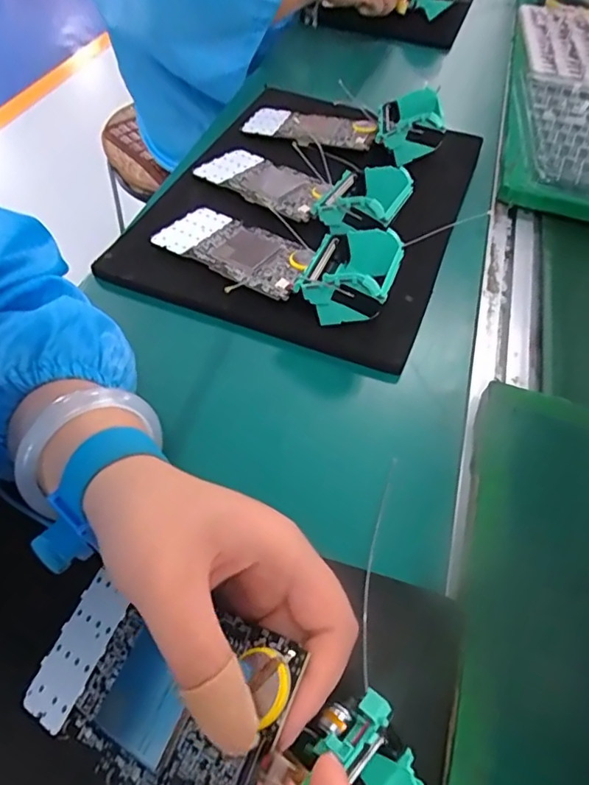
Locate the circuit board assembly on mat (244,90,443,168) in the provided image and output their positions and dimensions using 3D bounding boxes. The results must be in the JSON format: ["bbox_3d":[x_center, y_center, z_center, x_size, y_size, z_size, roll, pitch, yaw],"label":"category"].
[{"bbox_3d":[0.049,-0.263,0.525,0.204,0.040,0.090,15,53,23],"label":"circuit board assembly on mat"}]

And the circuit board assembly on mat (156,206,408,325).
[{"bbox_3d":[-0.017,-0.108,0.388,0.192,0.041,0.074,23,55,13],"label":"circuit board assembly on mat"}]

